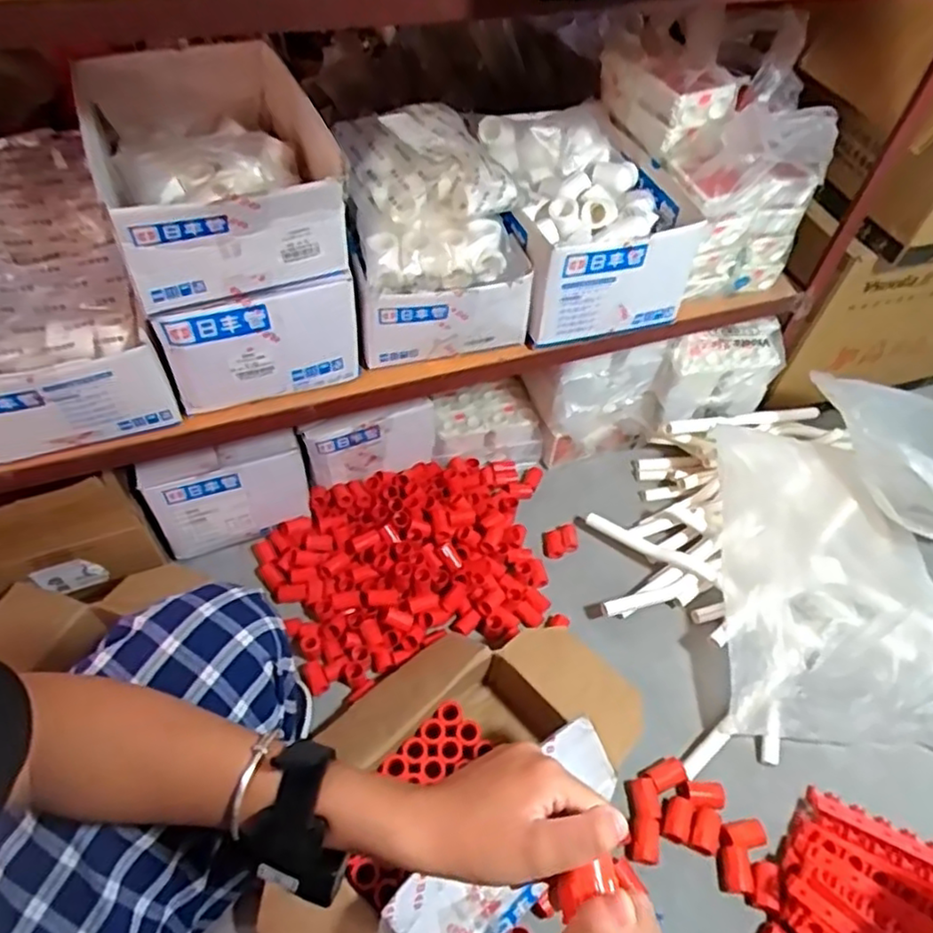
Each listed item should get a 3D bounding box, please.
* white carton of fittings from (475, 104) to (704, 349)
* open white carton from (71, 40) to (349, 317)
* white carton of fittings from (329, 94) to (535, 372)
[{"bbox_3d":[0.145,-0.321,0.869,0.226,0.150,0.287,-8,53,-12],"label":"white carton of fittings"},{"bbox_3d":[-0.256,-0.316,0.682,0.227,0.114,0.342,-12,54,-14],"label":"open white carton"},{"bbox_3d":[-0.036,-0.261,0.770,0.186,0.212,0.180,-9,53,-12],"label":"white carton of fittings"}]

